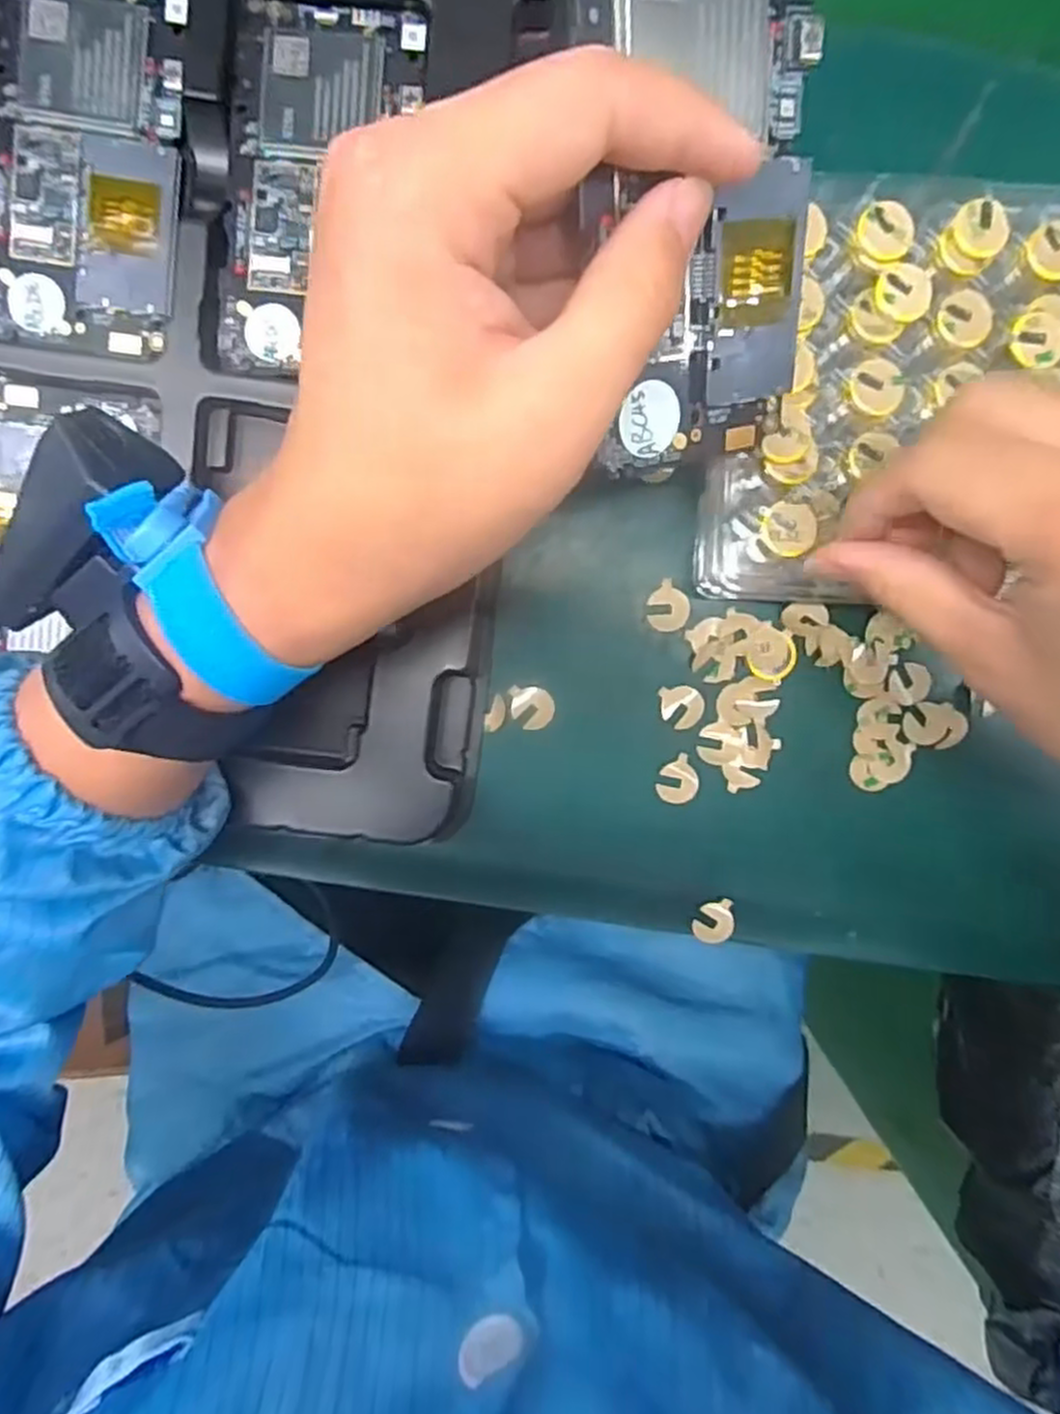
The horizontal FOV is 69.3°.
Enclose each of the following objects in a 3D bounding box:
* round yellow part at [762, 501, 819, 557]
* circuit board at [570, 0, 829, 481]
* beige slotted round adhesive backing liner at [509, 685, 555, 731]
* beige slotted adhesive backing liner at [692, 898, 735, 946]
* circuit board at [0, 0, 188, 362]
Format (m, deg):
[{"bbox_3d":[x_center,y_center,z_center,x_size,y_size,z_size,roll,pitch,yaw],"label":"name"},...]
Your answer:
[{"bbox_3d":[0.091,-0.063,0.271,0.019,0.007,0.019,0,95,-3],"label":"round yellow part"},{"bbox_3d":[0.041,-0.124,0.190,0.071,0.011,0.128,-15,120,-26],"label":"circuit board"},{"bbox_3d":[0.001,0.001,0.315,0.018,0.004,0.018,0,95,-3],"label":"beige slotted round adhesive backing liner"},{"bbox_3d":[0.079,0.093,0.330,0.019,0.006,0.015,-18,96,-1],"label":"beige slotted adhesive backing liner"},{"bbox_3d":[-0.158,-0.194,0.273,0.067,0.005,0.126,8,95,-4],"label":"circuit board"}]

